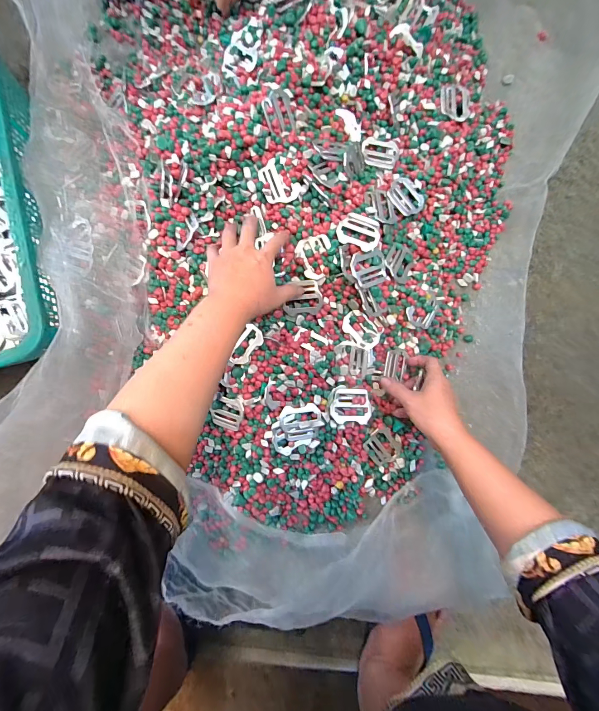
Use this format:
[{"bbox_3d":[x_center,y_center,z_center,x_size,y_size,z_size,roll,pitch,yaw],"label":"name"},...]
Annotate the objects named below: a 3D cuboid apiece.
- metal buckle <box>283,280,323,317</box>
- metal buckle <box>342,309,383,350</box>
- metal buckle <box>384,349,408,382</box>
[{"bbox_3d":[0.005,-0.081,0.456,0.053,0.008,0.049,-1,106,14],"label":"metal buckle"},{"bbox_3d":[0.088,-0.036,0.453,0.057,0.007,0.040,34,88,3],"label":"metal buckle"},{"bbox_3d":[0.141,0.012,0.472,0.040,0.006,0.045,14,84,-35],"label":"metal buckle"}]

